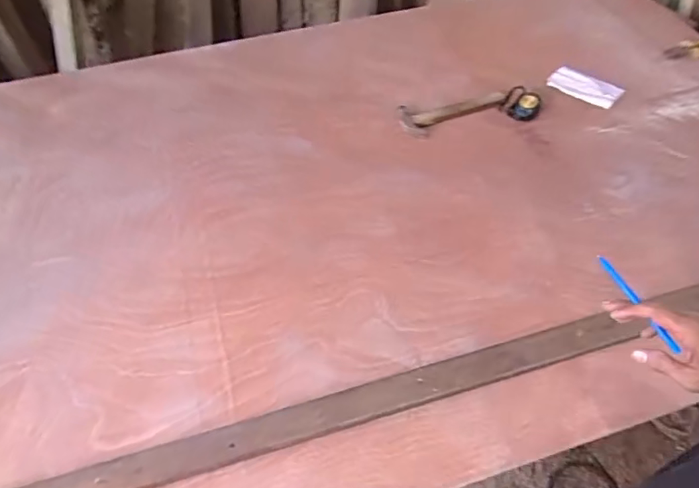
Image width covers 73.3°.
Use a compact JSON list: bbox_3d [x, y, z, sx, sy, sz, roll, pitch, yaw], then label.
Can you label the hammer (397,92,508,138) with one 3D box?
[{"bbox_3d":[0.240,-0.295,1.065,0.248,0.026,0.084,-10,53,-5],"label":"hammer"}]

